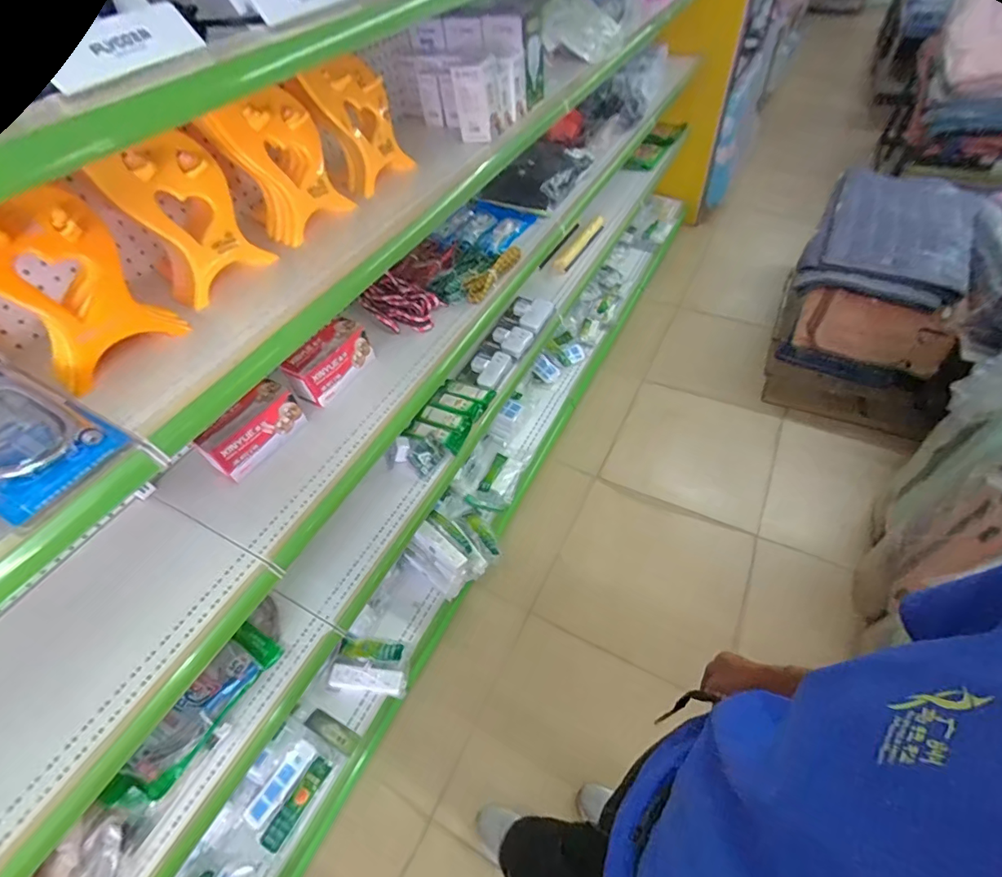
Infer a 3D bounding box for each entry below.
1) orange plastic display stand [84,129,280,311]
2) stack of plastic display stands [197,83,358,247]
[{"bbox_3d":[-0.487,-0.347,0.738,0.128,0.182,0.157,33,61,28],"label":"orange plastic display stand"},{"bbox_3d":[-0.377,-0.482,0.838,0.113,0.189,0.169,19,55,20],"label":"stack of plastic display stands"}]

